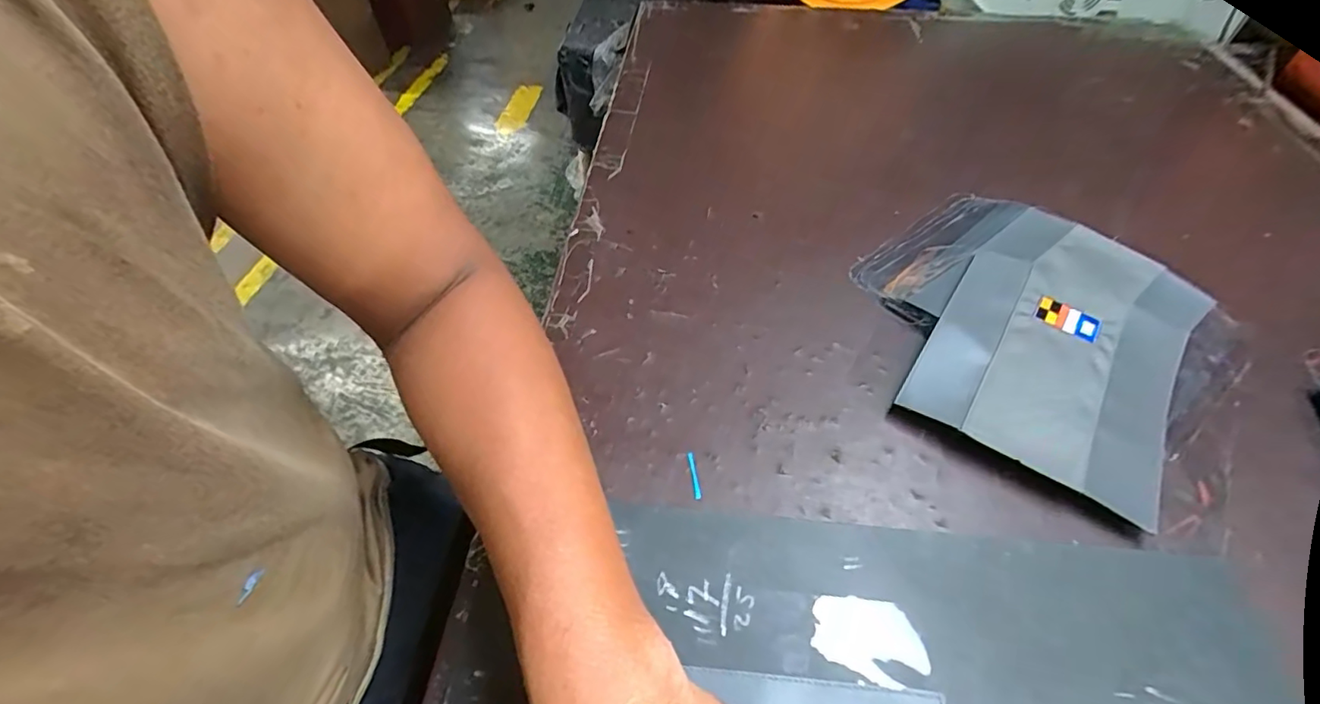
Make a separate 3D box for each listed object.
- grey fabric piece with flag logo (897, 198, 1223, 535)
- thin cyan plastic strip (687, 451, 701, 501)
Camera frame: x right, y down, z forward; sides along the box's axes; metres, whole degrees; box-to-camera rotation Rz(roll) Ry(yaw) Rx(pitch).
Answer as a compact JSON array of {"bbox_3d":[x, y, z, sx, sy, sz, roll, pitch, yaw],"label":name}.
[{"bbox_3d":[0.339,-0.014,0.468,0.173,0.028,0.307,32,56,23],"label":"grey fabric piece with flag logo"},{"bbox_3d":[0.024,0.087,0.393,0.005,0.004,0.036,-4,50,-5],"label":"thin cyan plastic strip"}]

